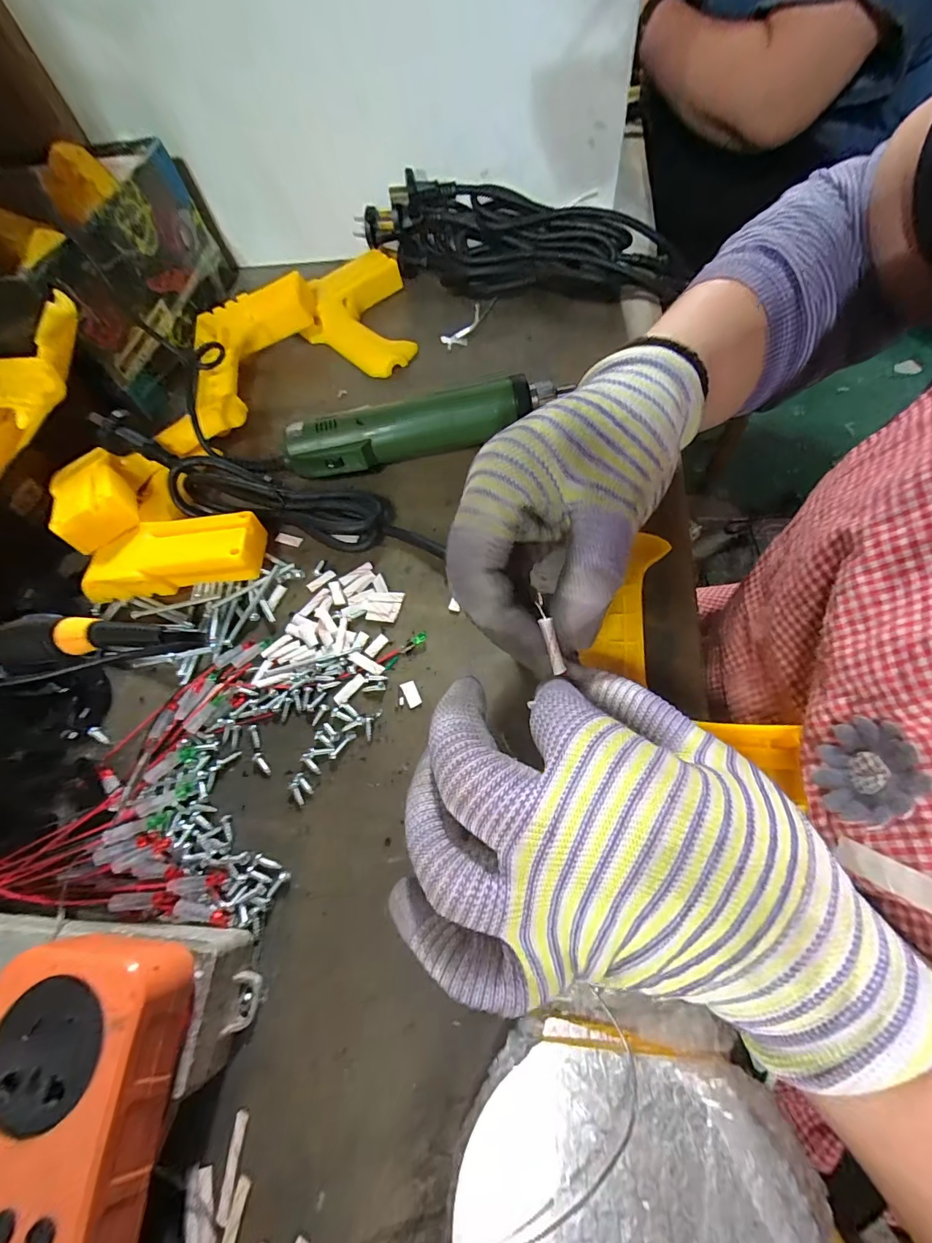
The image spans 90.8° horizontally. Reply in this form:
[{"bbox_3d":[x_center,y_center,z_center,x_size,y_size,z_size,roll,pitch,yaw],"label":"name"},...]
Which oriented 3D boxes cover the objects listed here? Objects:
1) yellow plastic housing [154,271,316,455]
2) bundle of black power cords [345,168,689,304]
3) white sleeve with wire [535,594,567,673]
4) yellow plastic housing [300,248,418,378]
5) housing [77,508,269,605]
[{"bbox_3d":[-0.195,-0.225,0.406,0.123,0.042,0.188,-10,61,1],"label":"yellow plastic housing"},{"bbox_3d":[0.054,-0.362,0.442,0.316,0.083,0.079,3,63,8],"label":"bundle of black power cords"},{"bbox_3d":[0.034,0.005,0.187,0.005,0.004,0.033,-18,91,-9],"label":"white sleeve with wire"},{"bbox_3d":[-0.107,-0.302,0.449,0.098,0.028,0.160,-12,61,0],"label":"yellow plastic housing"},{"bbox_3d":[-0.198,-0.047,0.316,0.115,0.028,0.044,-10,61,1],"label":"housing"}]

